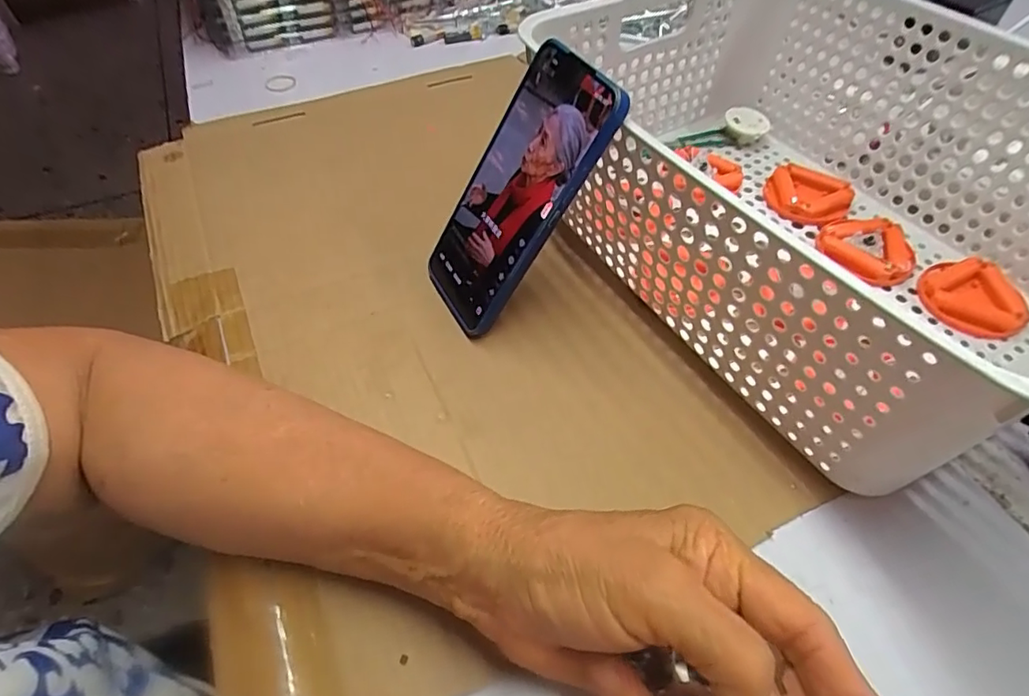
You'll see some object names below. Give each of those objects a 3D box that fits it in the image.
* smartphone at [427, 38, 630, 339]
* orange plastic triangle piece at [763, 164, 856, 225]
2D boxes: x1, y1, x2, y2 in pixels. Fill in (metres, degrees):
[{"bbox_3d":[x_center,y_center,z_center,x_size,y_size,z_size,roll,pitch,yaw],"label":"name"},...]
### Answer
[{"bbox_3d":[-0.001,-0.088,0.327,0.014,0.168,0.071,5,43,-41],"label":"smartphone"},{"bbox_3d":[0.231,-0.121,0.428,0.064,0.015,0.058,1,53,2],"label":"orange plastic triangle piece"}]

